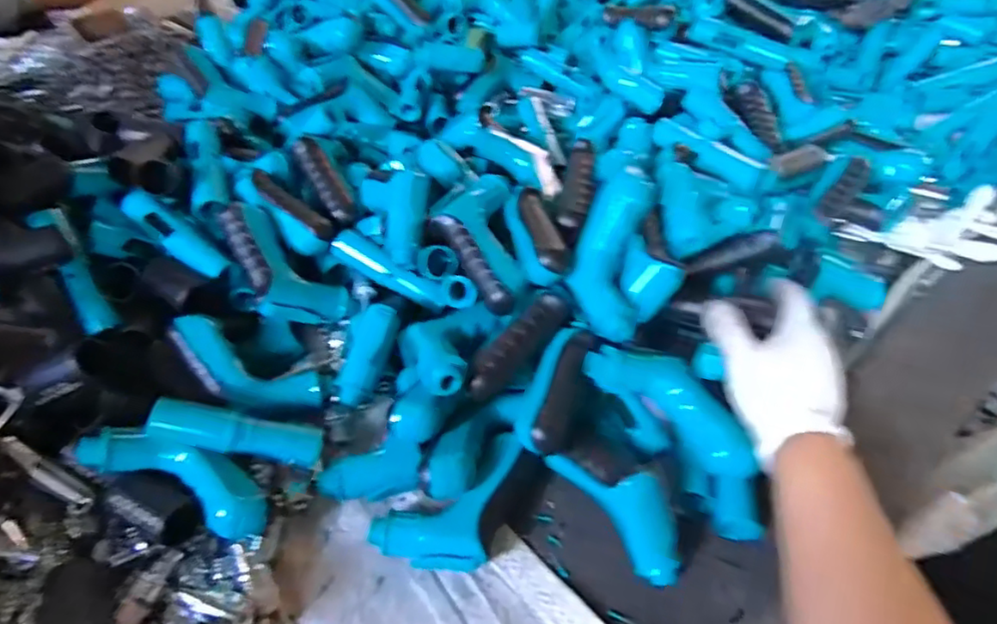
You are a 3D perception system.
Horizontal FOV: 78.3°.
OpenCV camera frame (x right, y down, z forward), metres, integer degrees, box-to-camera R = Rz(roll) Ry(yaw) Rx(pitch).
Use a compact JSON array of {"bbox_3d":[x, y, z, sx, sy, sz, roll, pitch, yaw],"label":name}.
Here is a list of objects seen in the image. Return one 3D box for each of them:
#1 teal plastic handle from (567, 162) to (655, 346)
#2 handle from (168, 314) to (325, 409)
[{"bbox_3d":[0.095,-0.054,0.514,0.055,0.034,0.151,10,83,6],"label":"teal plastic handle"},{"bbox_3d":[-0.208,0.048,0.499,0.128,0.027,0.049,29,49,-10],"label":"handle"}]

